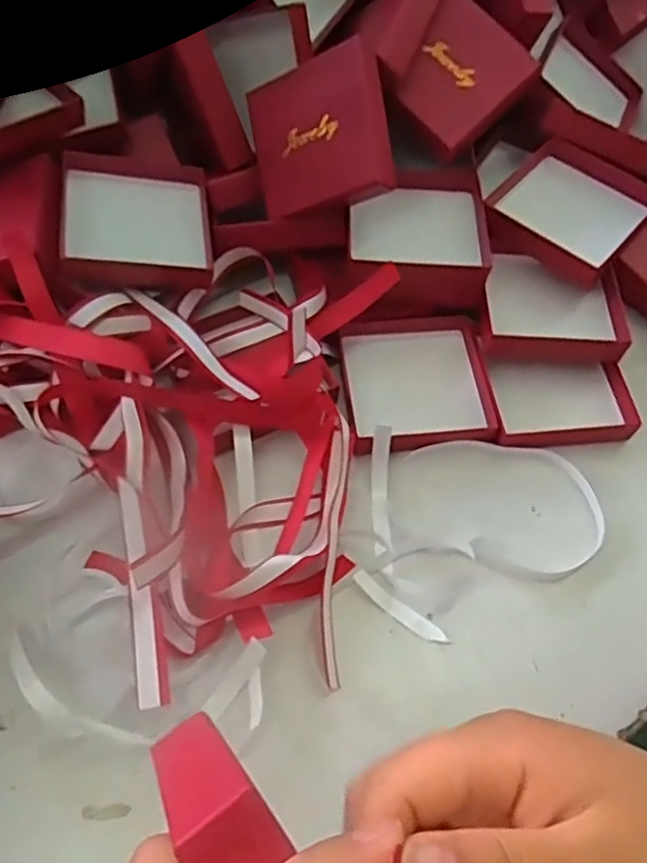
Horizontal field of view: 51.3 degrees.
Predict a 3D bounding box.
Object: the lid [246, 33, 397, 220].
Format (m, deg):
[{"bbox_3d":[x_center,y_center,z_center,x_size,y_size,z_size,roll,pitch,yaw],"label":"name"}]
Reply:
[{"bbox_3d":[-0.004,-0.192,0.436,0.017,0.090,0.091,-8,88,-57],"label":"lid"}]

